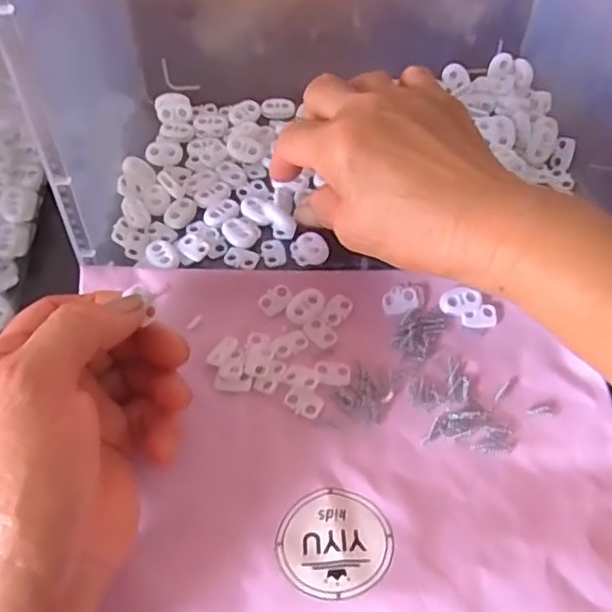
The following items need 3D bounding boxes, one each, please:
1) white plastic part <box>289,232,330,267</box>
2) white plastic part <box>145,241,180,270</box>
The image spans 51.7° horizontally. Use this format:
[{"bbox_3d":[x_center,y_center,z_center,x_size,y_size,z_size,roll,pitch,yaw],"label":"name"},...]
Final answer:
[{"bbox_3d":[0.002,-0.031,0.344,0.020,0.006,0.020,0,57,0],"label":"white plastic part"},{"bbox_3d":[-0.077,-0.027,0.339,0.015,0.005,0.021,-28,61,-17],"label":"white plastic part"}]

